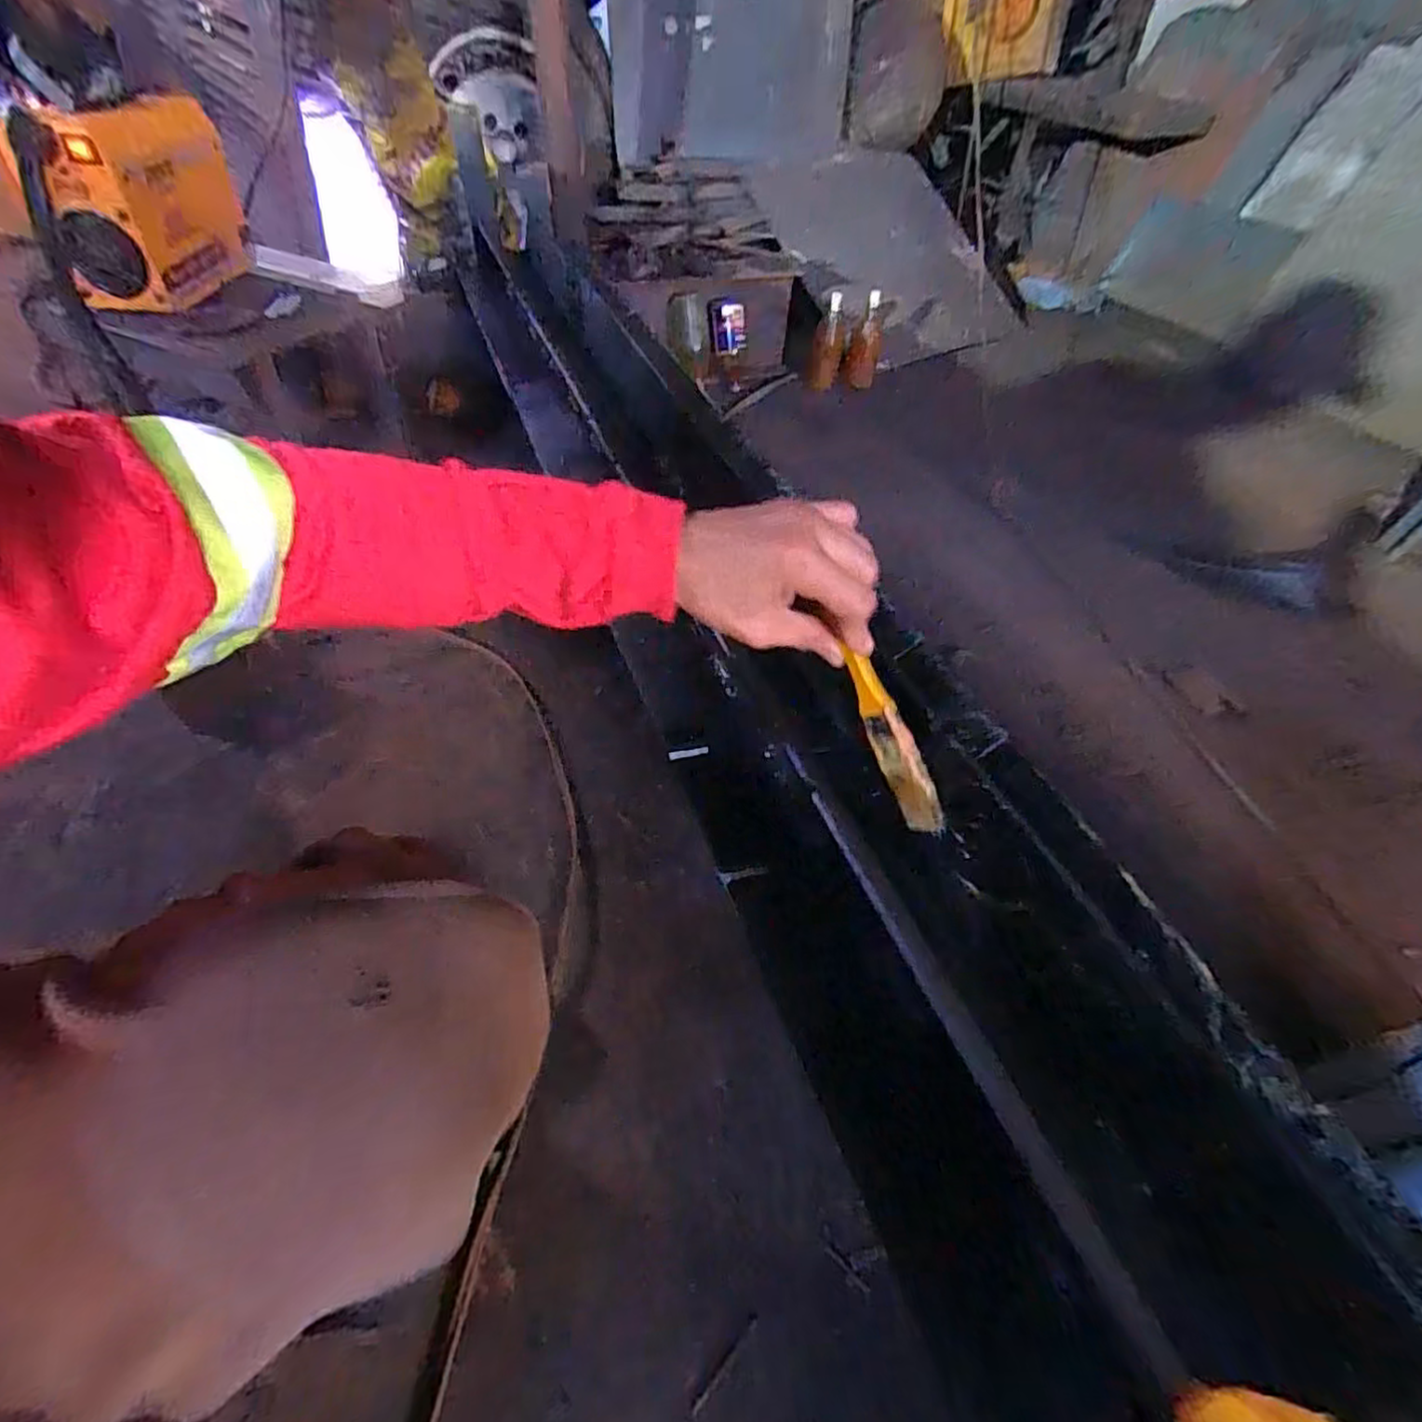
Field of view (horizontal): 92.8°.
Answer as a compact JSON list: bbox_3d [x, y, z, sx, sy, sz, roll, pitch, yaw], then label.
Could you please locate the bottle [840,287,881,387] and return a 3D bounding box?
[{"bbox_3d":[0.325,-0.789,1.434,0.071,0.181,0.068,18,49,15],"label":"bottle"}]

